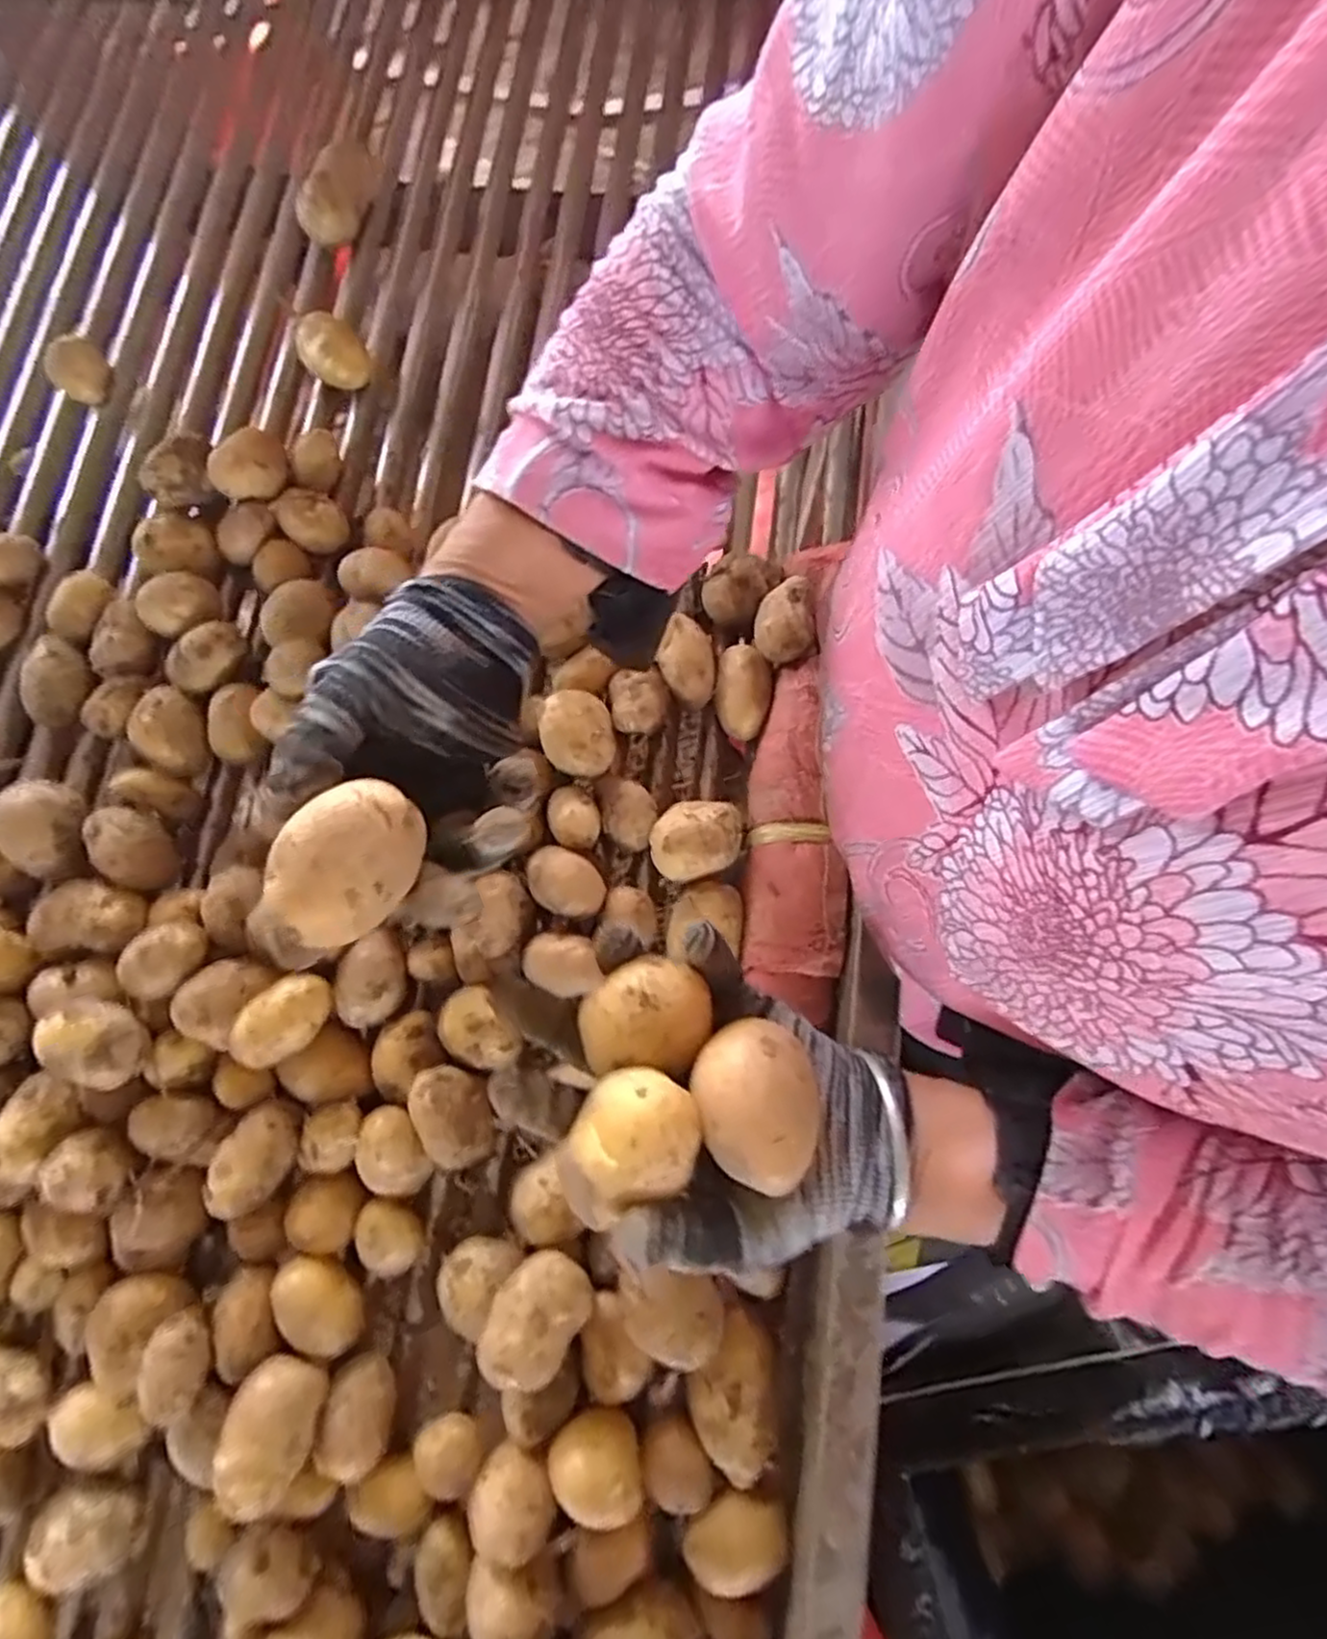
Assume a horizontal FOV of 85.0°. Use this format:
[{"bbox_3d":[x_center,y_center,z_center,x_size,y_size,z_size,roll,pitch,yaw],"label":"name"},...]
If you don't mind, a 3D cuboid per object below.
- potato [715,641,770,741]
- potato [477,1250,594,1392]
[{"bbox_3d":[0.047,-0.077,0.435,0.031,0.027,0.051,6,75,3],"label":"potato"},{"bbox_3d":[-0.060,0.238,0.348,0.041,0.035,0.053,29,77,9],"label":"potato"}]

